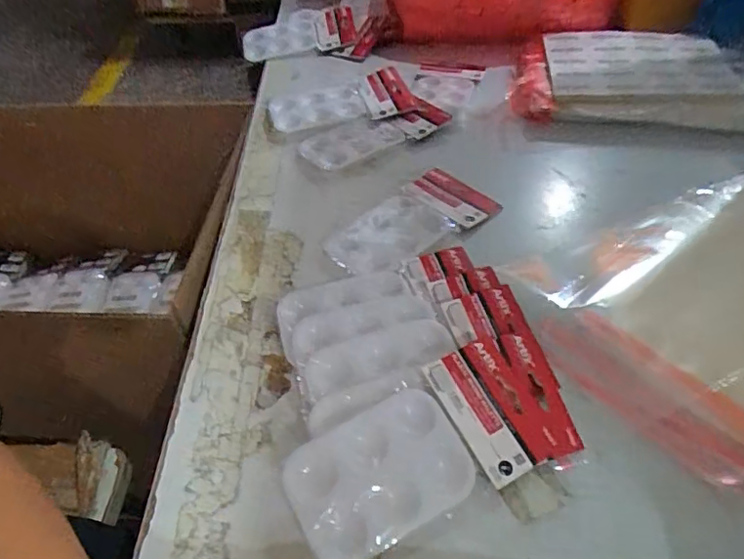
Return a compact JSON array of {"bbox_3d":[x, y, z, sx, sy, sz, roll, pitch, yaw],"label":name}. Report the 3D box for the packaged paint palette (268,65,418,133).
[{"bbox_3d":[-0.044,-0.244,0.760,0.197,0.018,0.109,-16,54,-2],"label":"packaged paint palette"}]

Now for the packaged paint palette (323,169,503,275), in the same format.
[{"bbox_3d":[0.041,-0.062,0.597,0.195,0.016,0.098,-31,51,-22],"label":"packaged paint palette"}]

